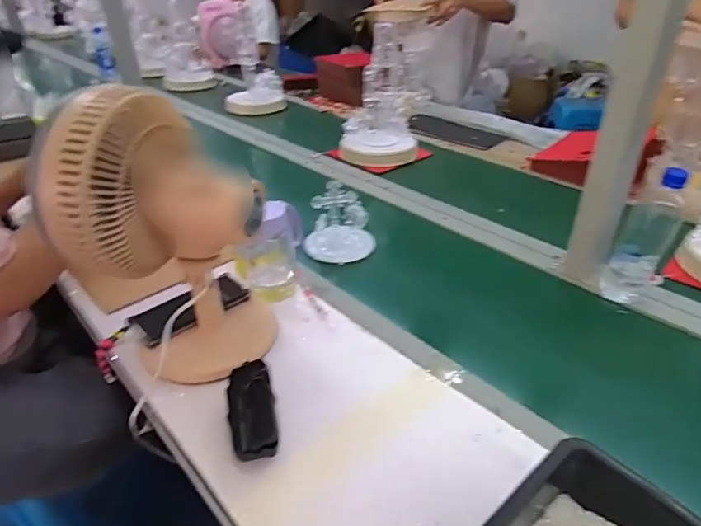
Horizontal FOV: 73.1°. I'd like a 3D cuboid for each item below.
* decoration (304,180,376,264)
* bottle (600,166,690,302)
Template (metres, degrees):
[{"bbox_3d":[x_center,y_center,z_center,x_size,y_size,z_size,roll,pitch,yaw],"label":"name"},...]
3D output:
[{"bbox_3d":[-0.021,-0.082,0.882,0.126,0.102,0.126,0,32,1],"label":"decoration"},{"bbox_3d":[0.443,-0.041,0.715,0.071,0.219,0.080,21,38,30],"label":"bottle"}]

